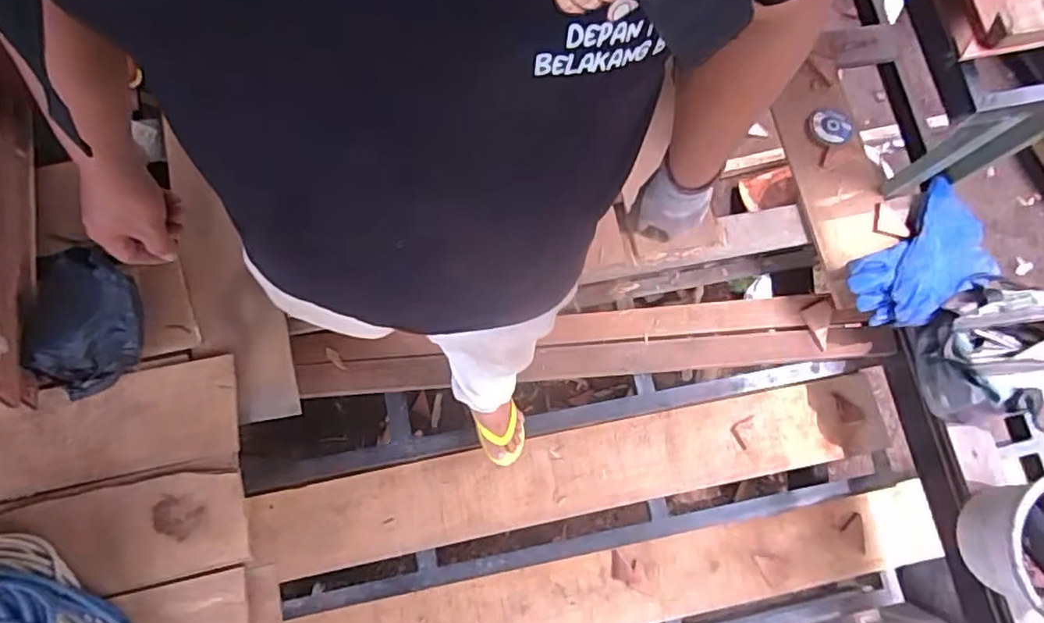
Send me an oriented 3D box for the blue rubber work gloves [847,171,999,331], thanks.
[{"bbox_3d":[0.849,-0.108,1.297,0.369,0.058,0.208,-39,81,-11],"label":"blue rubber work gloves"}]

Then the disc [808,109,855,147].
[{"bbox_3d":[0.679,-0.406,1.368,0.088,0.010,0.077,8,90,21],"label":"disc"}]

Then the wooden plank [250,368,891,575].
[{"bbox_3d":[0.127,0.371,1.451,1.470,0.051,0.198,-10,76,-4],"label":"wooden plank"}]

